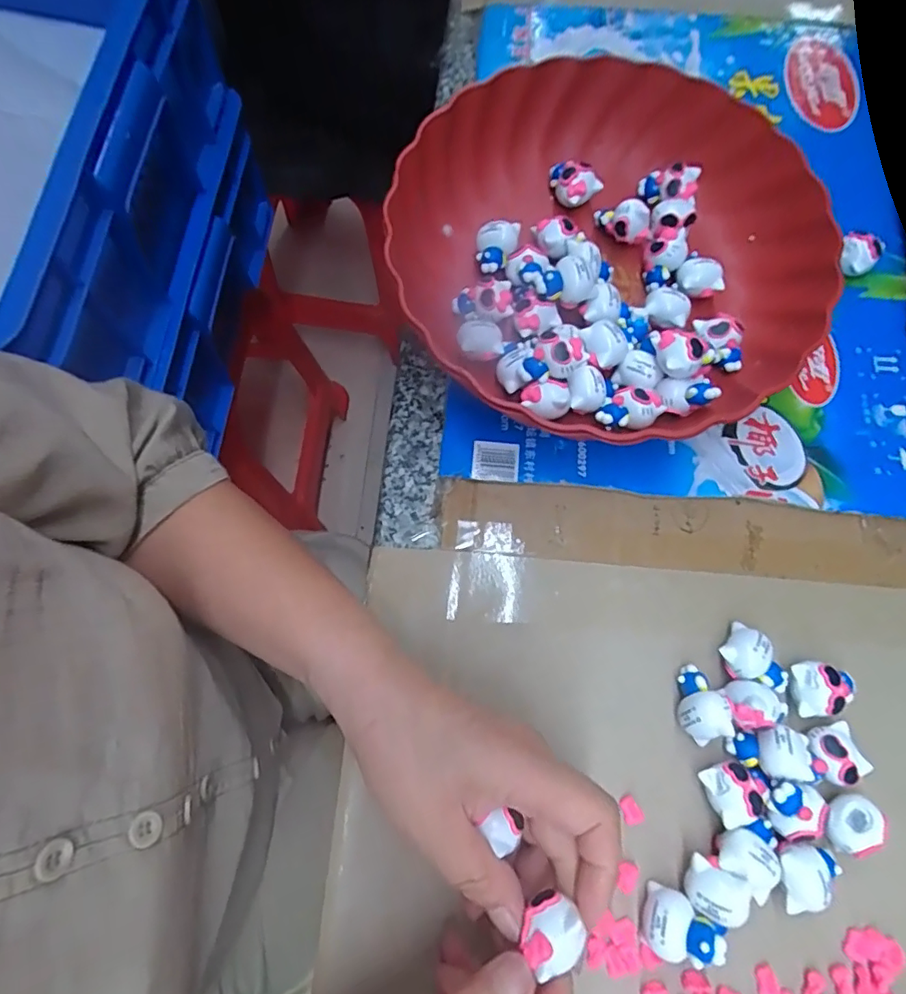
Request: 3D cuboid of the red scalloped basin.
[{"bbox_3d":[0.089,-0.142,0.321,0.243,0.058,0.237,0,73,-1],"label":"red scalloped basin"}]

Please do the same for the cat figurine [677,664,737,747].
[{"bbox_3d":[0.119,0.102,0.265,0.022,0.024,0.033,-27,75,-9],"label":"cat figurine"}]

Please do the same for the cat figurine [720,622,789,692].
[{"bbox_3d":[0.152,0.084,0.273,0.034,0.020,0.024,43,77,11],"label":"cat figurine"}]

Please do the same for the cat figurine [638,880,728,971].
[{"bbox_3d":[0.099,0.189,0.237,0.028,0.024,0.025,17,74,4],"label":"cat figurine"}]

